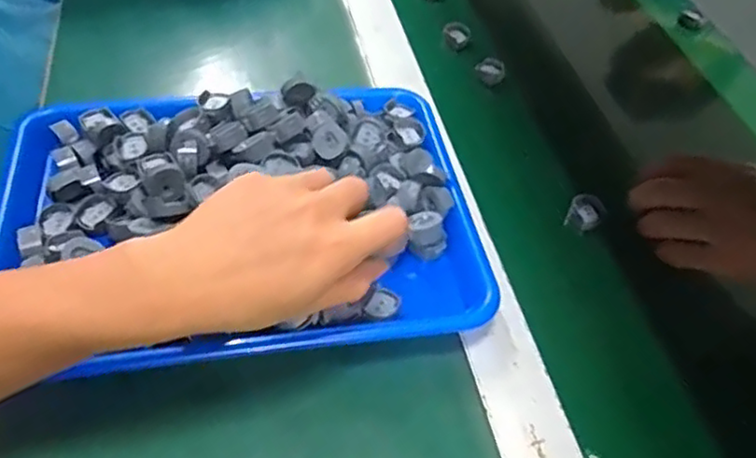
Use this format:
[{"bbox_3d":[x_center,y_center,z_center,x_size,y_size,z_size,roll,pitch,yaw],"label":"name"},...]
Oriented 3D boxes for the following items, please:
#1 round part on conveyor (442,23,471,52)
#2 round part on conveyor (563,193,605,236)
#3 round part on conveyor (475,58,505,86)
[{"bbox_3d":[0.086,-0.210,0.706,0.029,0.022,0.022,11,47,5],"label":"round part on conveyor"},{"bbox_3d":[0.173,-0.014,0.536,0.027,0.022,0.027,3,47,-3],"label":"round part on conveyor"},{"bbox_3d":[0.114,-0.161,0.656,0.029,0.020,0.024,15,47,8],"label":"round part on conveyor"}]

